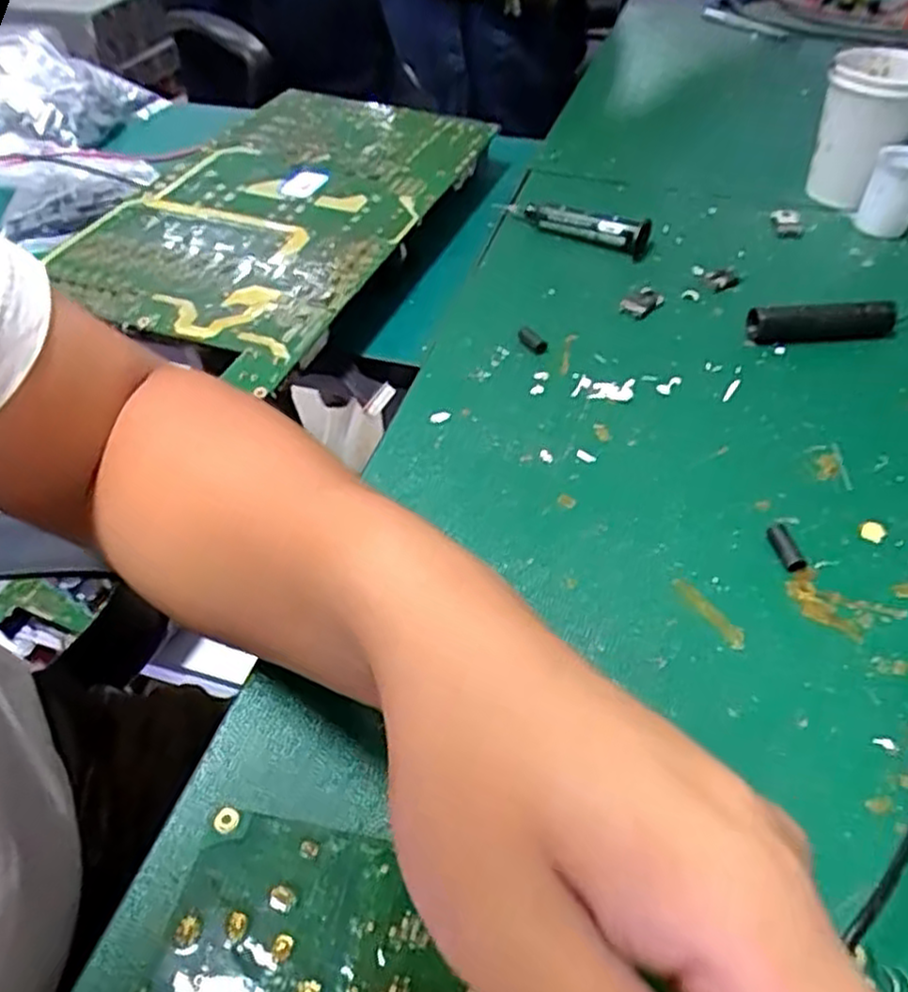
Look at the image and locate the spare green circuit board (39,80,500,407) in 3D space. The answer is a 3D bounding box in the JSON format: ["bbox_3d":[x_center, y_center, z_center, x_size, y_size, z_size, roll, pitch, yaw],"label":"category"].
[{"bbox_3d":[-0.118,-0.201,0.507,0.193,0.010,0.338,17,51,14],"label":"spare green circuit board"}]

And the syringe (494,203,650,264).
[{"bbox_3d":[0.083,-0.198,0.532,0.114,0.026,0.026,22,51,21],"label":"syringe"}]

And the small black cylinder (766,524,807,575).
[{"bbox_3d":[0.151,0.023,0.336,0.010,0.007,0.026,-9,47,-7],"label":"small black cylinder"}]

